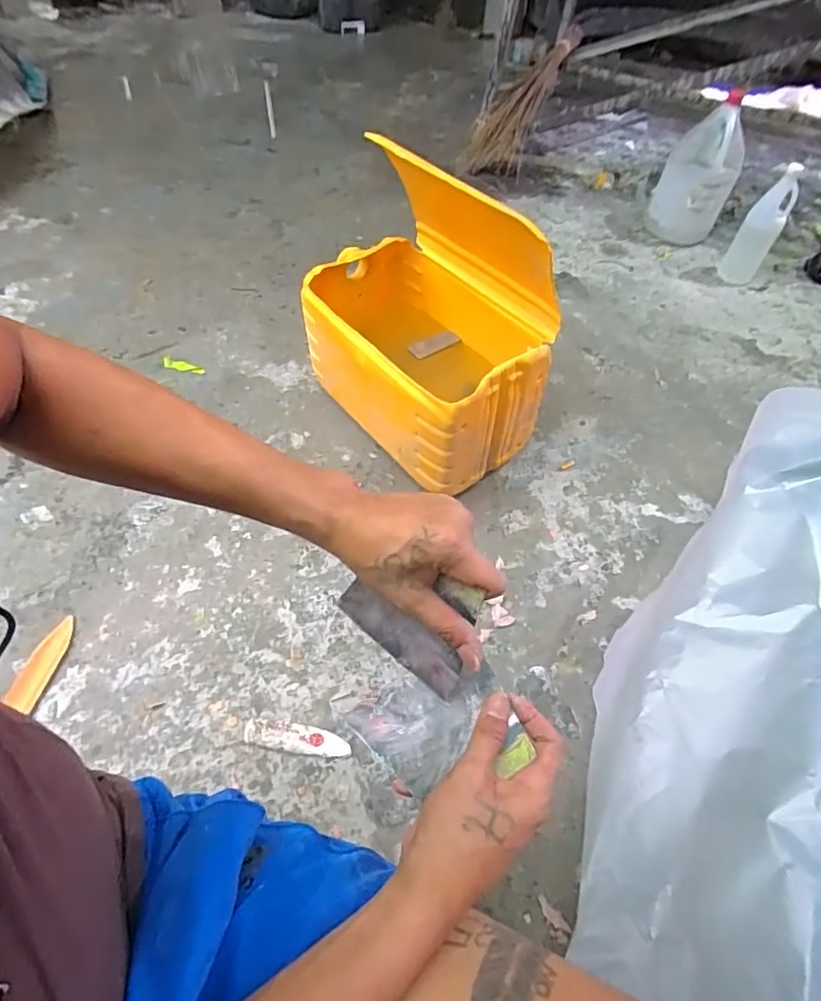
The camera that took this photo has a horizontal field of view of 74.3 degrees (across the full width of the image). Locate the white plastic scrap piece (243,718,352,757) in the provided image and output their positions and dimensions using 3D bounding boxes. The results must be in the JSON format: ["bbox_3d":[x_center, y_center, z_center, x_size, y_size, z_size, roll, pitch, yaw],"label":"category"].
[{"bbox_3d":[-0.145,0.302,0.689,0.135,0.019,0.032,8,54,5],"label":"white plastic scrap piece"}]

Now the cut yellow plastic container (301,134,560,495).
[{"bbox_3d":[0.041,-0.304,0.865,0.290,0.359,0.376,-33,62,-23],"label":"cut yellow plastic container"}]

